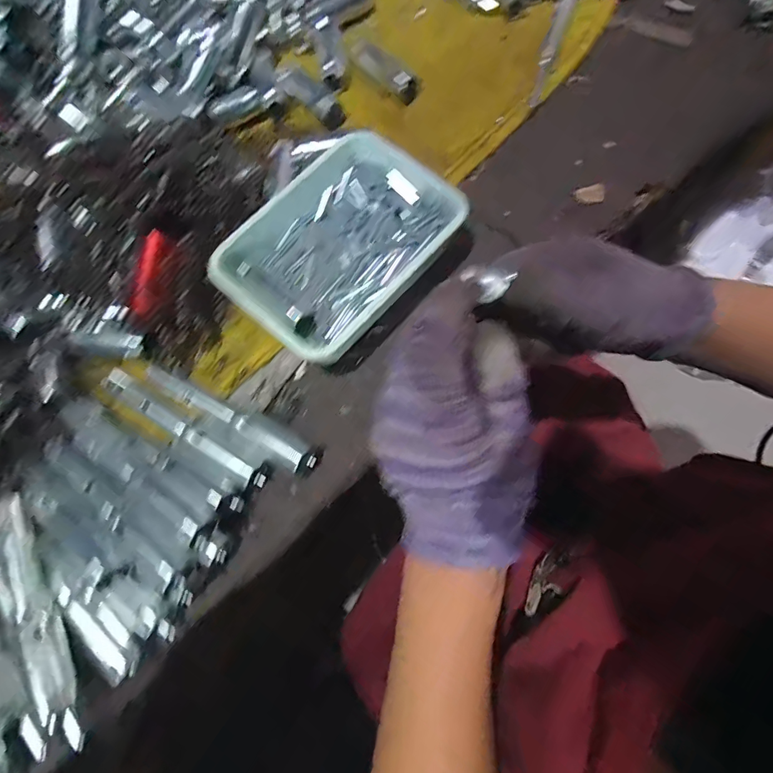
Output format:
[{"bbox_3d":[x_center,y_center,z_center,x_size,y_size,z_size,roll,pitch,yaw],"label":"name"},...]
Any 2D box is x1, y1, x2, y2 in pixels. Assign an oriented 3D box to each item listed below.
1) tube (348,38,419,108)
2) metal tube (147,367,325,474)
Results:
[{"bbox_3d":[-0.005,-0.298,0.413,0.073,0.021,0.024,42,80,11],"label":"tube"},{"bbox_3d":[-0.115,0.020,0.323,0.145,0.015,0.021,30,78,9],"label":"metal tube"}]

